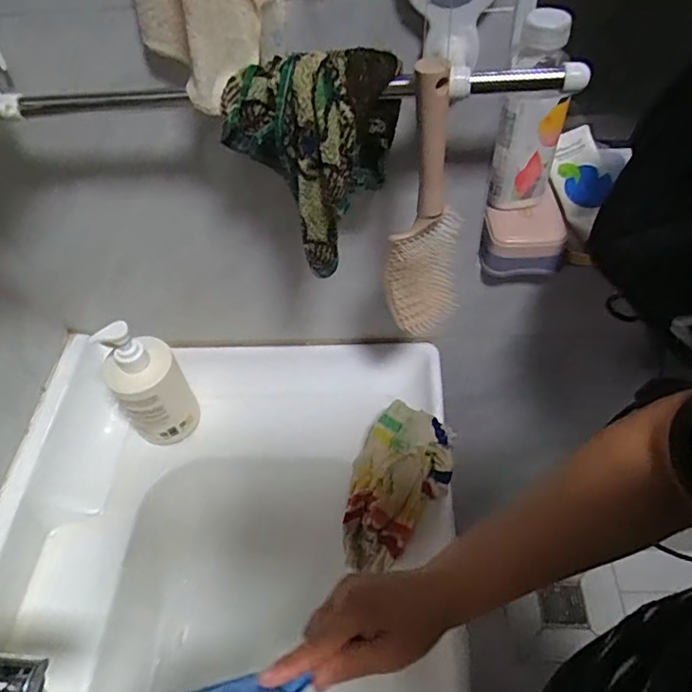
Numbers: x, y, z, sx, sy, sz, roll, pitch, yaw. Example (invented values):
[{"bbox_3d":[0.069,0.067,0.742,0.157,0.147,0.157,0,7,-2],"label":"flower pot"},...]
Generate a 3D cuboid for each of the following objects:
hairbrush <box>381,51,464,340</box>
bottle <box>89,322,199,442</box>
[{"bbox_3d":[0.067,-0.110,0.469,0.062,0.248,0.038,8,53,11],"label":"hairbrush"},{"bbox_3d":[-0.221,0.042,0.627,0.078,0.176,0.060,-29,55,-18],"label":"bottle"}]

